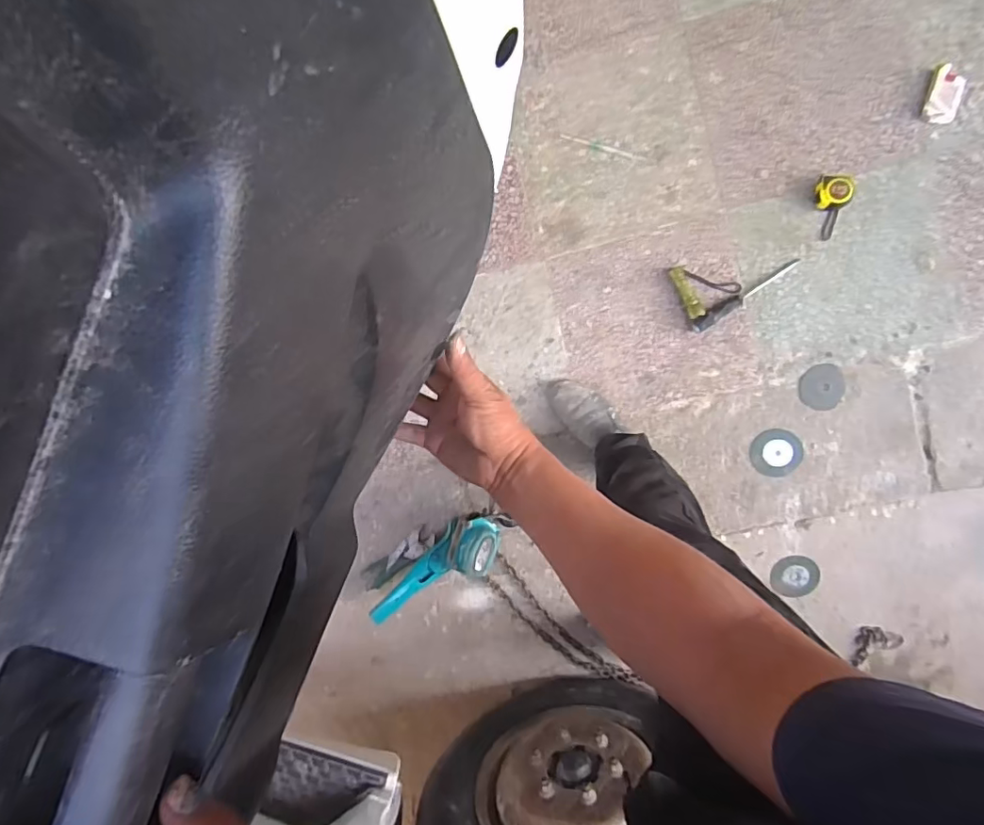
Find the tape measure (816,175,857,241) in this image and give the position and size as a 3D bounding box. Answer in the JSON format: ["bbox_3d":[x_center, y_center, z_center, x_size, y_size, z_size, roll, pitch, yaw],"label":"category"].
[{"bbox_3d":[0.689,-0.424,1.085,0.071,0.042,0.120,19,96,5],"label":"tape measure"}]

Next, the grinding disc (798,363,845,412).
[{"bbox_3d":[0.708,-0.055,1.143,0.091,0.007,0.097,0,94,7],"label":"grinding disc"}]

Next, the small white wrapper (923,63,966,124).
[{"bbox_3d":[0.904,-0.633,1.058,0.057,0.020,0.108,9,95,6],"label":"small white wrapper"}]

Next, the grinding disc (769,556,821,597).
[{"bbox_3d":[0.685,0.372,1.205,0.090,0.014,0.105,36,109,4],"label":"grinding disc"}]

